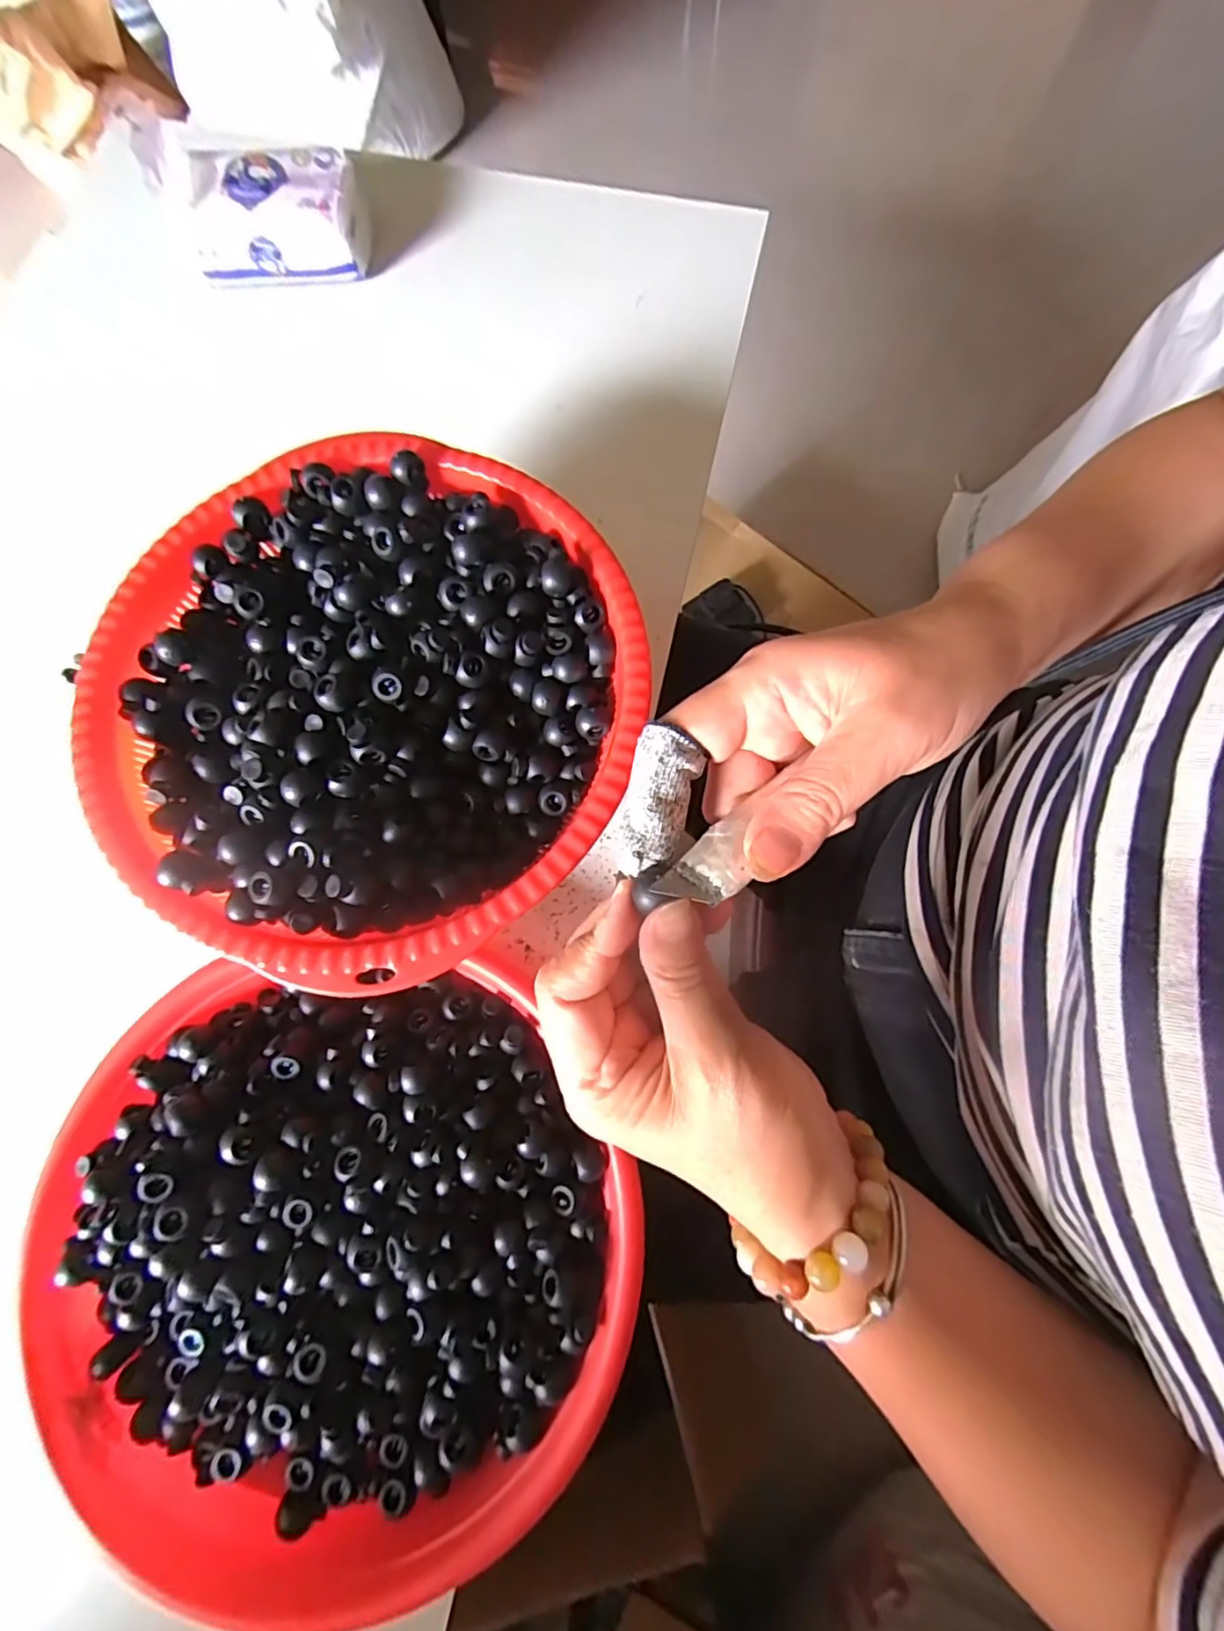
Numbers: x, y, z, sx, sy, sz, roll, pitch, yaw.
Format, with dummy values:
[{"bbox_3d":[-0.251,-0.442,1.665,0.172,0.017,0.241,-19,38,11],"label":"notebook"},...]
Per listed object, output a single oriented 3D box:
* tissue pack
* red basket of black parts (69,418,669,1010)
[{"bbox_3d":[-0.227,-0.405,0.401,0.114,0.048,0.068,2,75,1],"label":"tissue pack"},{"bbox_3d":[-0.104,-0.050,0.281,0.229,0.067,0.223,0,75,1],"label":"red basket of black parts"}]

